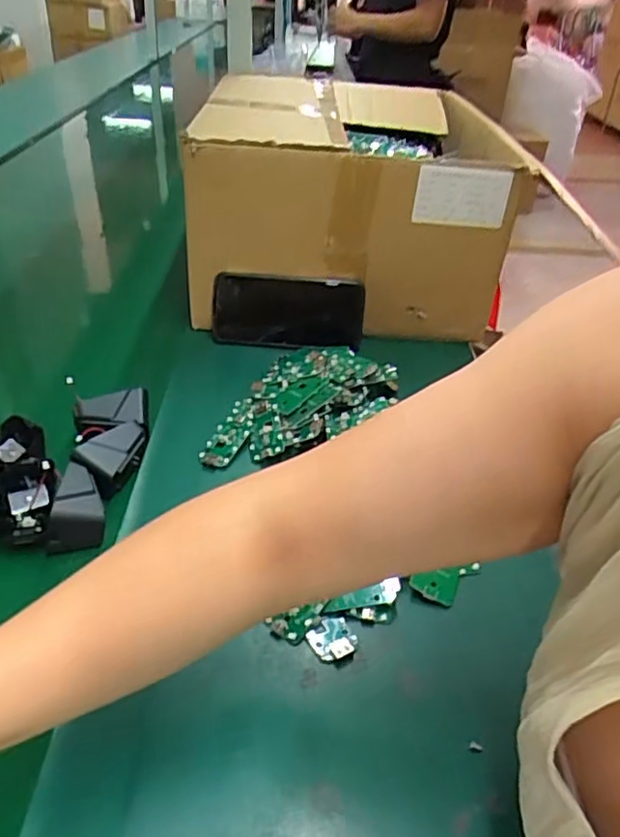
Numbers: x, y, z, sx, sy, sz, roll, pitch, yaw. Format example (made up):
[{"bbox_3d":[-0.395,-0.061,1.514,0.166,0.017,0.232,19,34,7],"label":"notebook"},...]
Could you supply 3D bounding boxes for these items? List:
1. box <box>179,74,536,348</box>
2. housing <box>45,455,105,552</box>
[{"bbox_3d":[0.048,-0.316,0.899,0.373,0.205,0.501,4,35,-1],"label":"box"},{"bbox_3d":[-0.183,0.065,0.497,0.041,0.040,0.063,-8,37,-18],"label":"housing"}]

